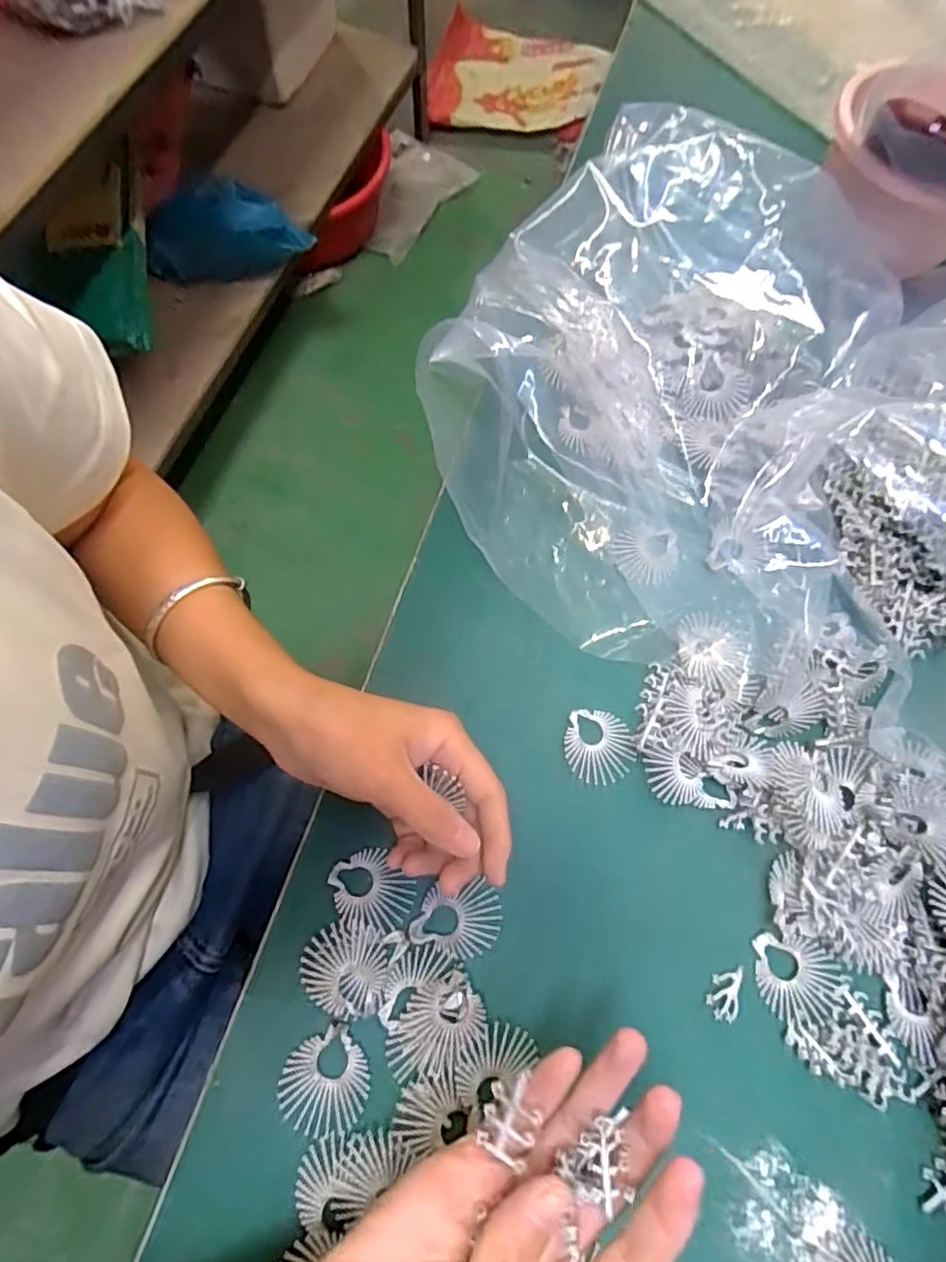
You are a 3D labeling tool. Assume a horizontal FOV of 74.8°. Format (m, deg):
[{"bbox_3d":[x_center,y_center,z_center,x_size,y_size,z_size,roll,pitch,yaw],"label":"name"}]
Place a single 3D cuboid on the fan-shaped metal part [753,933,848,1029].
[{"bbox_3d":[0.166,0.178,0.314,0.042,0.006,0.041,9,69,0],"label":"fan-shaped metal part"}]

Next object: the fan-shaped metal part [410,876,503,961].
[{"bbox_3d":[-0.006,0.147,0.318,0.042,0.007,0.037,22,70,5],"label":"fan-shaped metal part"}]

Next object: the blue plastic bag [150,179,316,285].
[{"bbox_3d":[-0.428,-0.706,1.085,0.292,0.113,0.131,5,69,-1],"label":"blue plastic bag"}]

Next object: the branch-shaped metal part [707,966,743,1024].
[{"bbox_3d":[0.128,0.183,0.313,0.016,0.004,0.026,16,70,3],"label":"branch-shaped metal part"}]

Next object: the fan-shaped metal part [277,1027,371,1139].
[{"bbox_3d":[-0.069,0.211,0.288,0.040,0.004,0.041,1,70,-3],"label":"fan-shaped metal part"}]

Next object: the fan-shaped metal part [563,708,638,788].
[{"bbox_3d":[0.072,0.067,0.353,0.040,0.004,0.040,1,70,-3],"label":"fan-shaped metal part"}]

